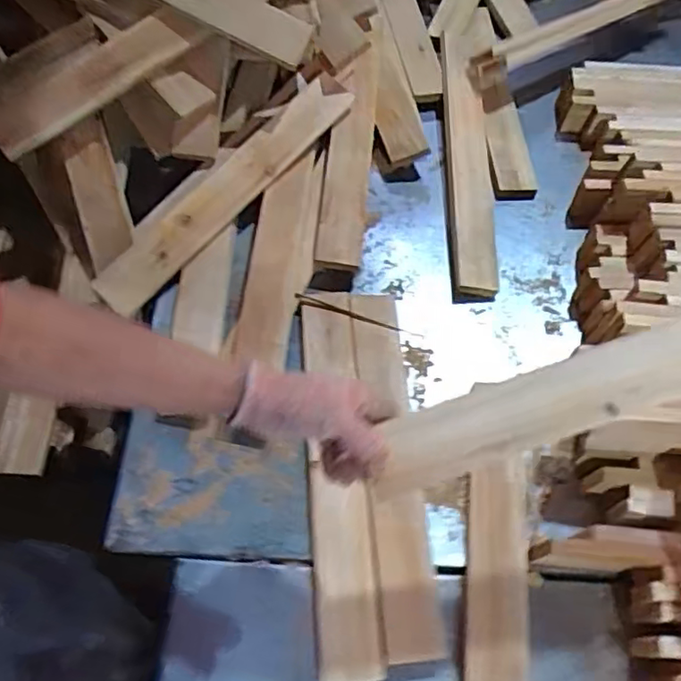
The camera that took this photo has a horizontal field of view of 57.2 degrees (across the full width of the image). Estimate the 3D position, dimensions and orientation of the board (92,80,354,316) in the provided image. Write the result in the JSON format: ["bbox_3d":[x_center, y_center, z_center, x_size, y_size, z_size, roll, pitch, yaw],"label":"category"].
[{"bbox_3d":[-0.177,-0.238,0.961,0.099,0.031,0.475,40,72,8],"label":"board"}]

